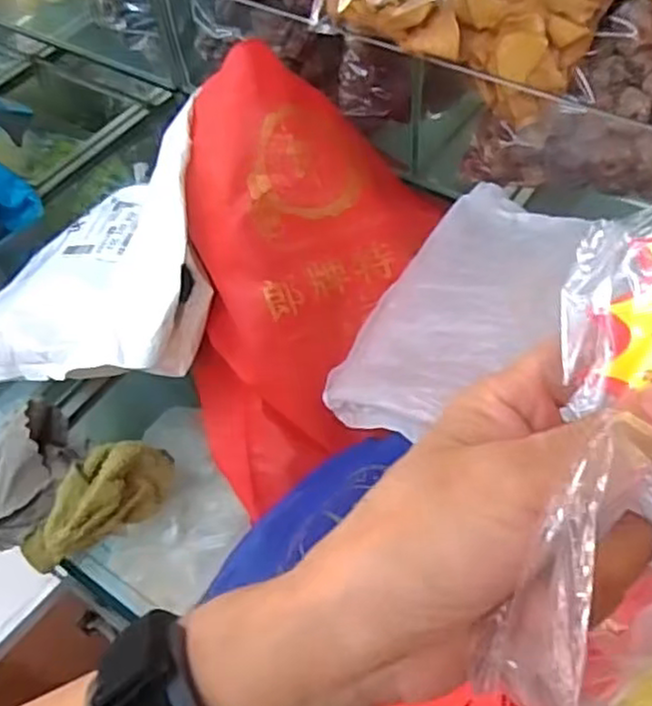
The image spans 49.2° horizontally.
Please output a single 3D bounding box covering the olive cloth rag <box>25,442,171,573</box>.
[{"bbox_3d":[-0.188,0.122,0.583,0.058,0.050,0.132,35,64,26],"label":"olive cloth rag"}]

